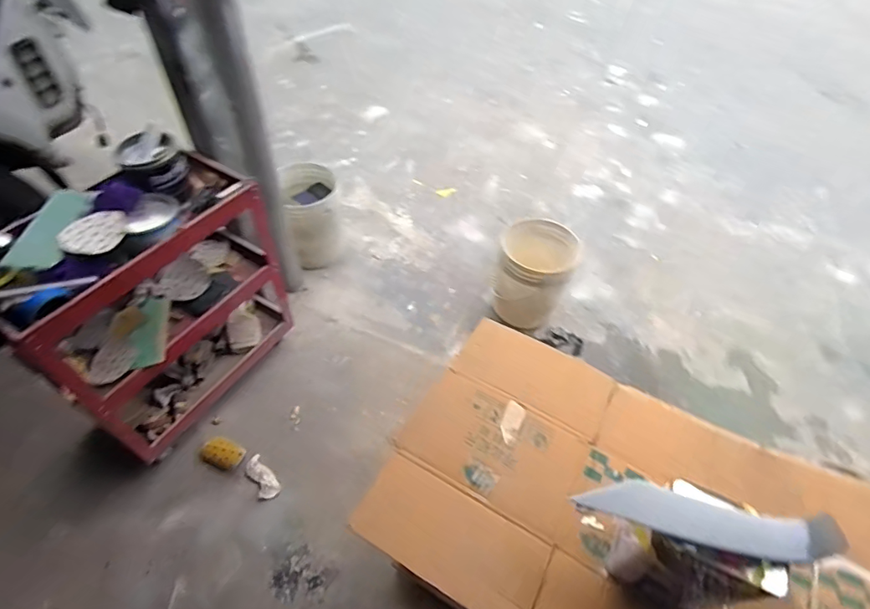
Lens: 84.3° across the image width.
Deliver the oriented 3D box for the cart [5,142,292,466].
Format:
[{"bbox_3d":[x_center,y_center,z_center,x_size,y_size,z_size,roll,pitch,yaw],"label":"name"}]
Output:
[{"bbox_3d":[-0.767,-0.003,1.421,0.317,0.686,0.717,21,51,15],"label":"cart"}]

